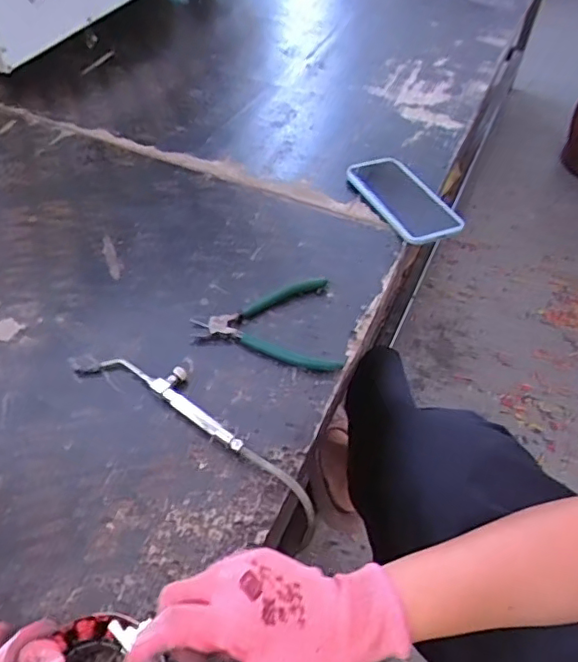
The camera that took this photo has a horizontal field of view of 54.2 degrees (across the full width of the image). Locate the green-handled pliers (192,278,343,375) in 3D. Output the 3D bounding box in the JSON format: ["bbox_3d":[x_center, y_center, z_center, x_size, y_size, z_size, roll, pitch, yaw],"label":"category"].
[{"bbox_3d":[-0.009,-0.018,0.585,0.151,0.012,0.117,16,48,10],"label":"green-handled pliers"}]

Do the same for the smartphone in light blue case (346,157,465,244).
[{"bbox_3d":[0.146,-0.171,0.722,0.089,0.014,0.164,-20,52,-22],"label":"smartphone in light blue case"}]

